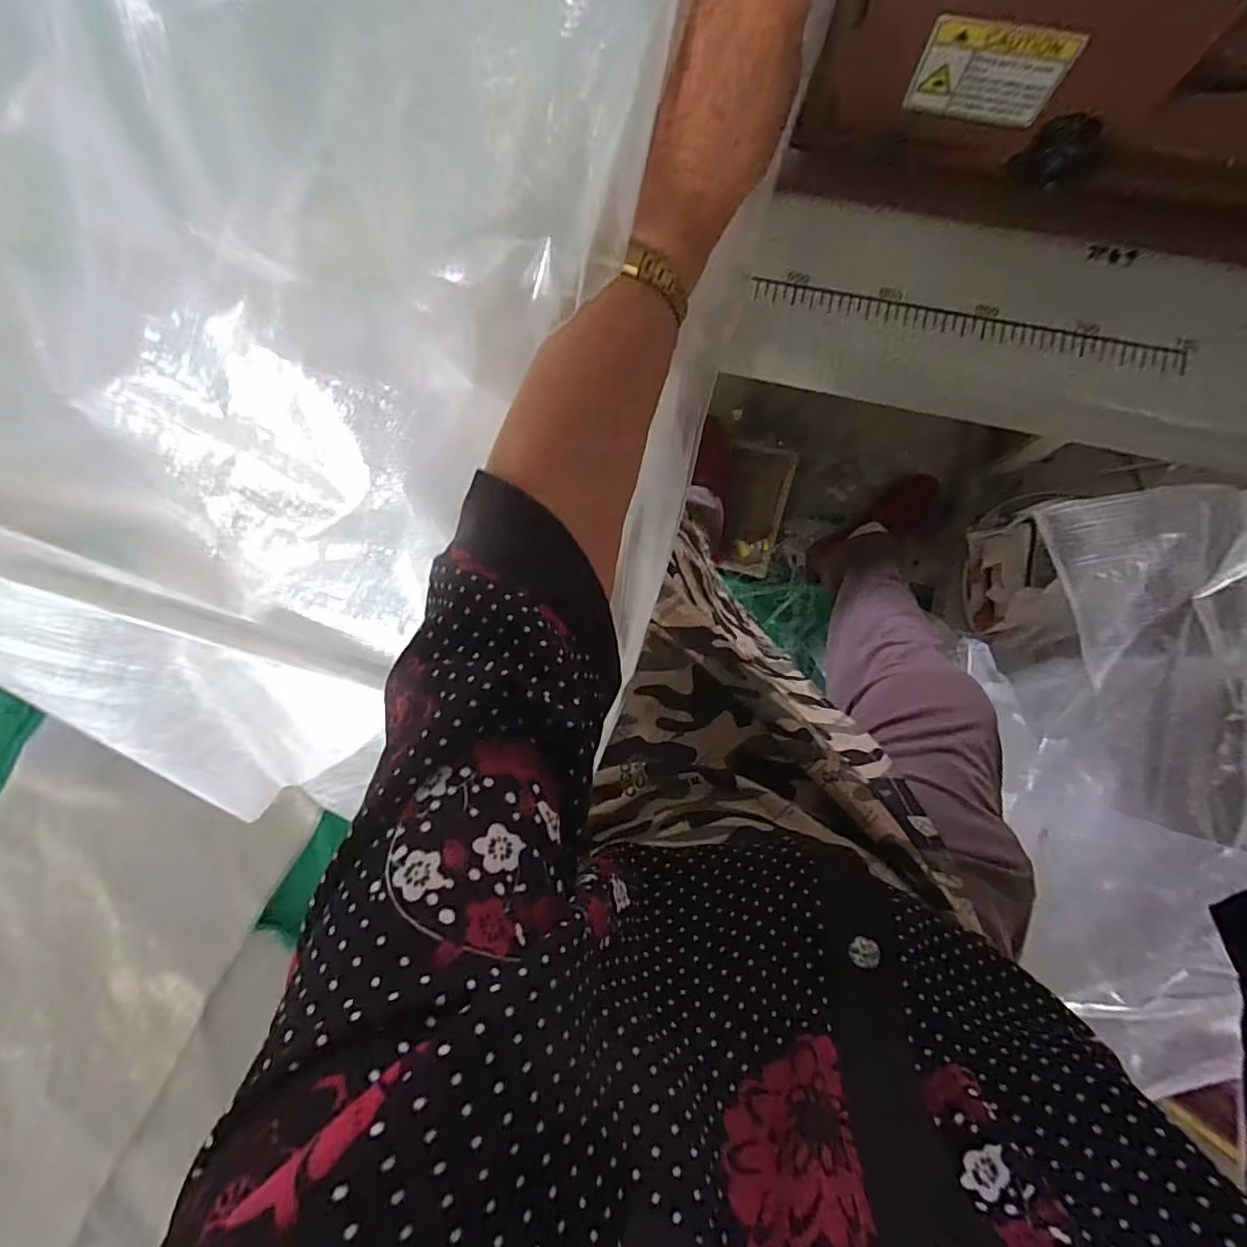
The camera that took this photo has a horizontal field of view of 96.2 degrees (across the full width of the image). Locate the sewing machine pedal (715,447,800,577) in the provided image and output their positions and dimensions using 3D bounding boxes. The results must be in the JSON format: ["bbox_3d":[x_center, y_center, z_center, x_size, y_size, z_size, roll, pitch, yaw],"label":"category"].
[{"bbox_3d":[0.223,-0.194,0.964,0.117,0.034,0.208,9,108,-4],"label":"sewing machine pedal"}]

